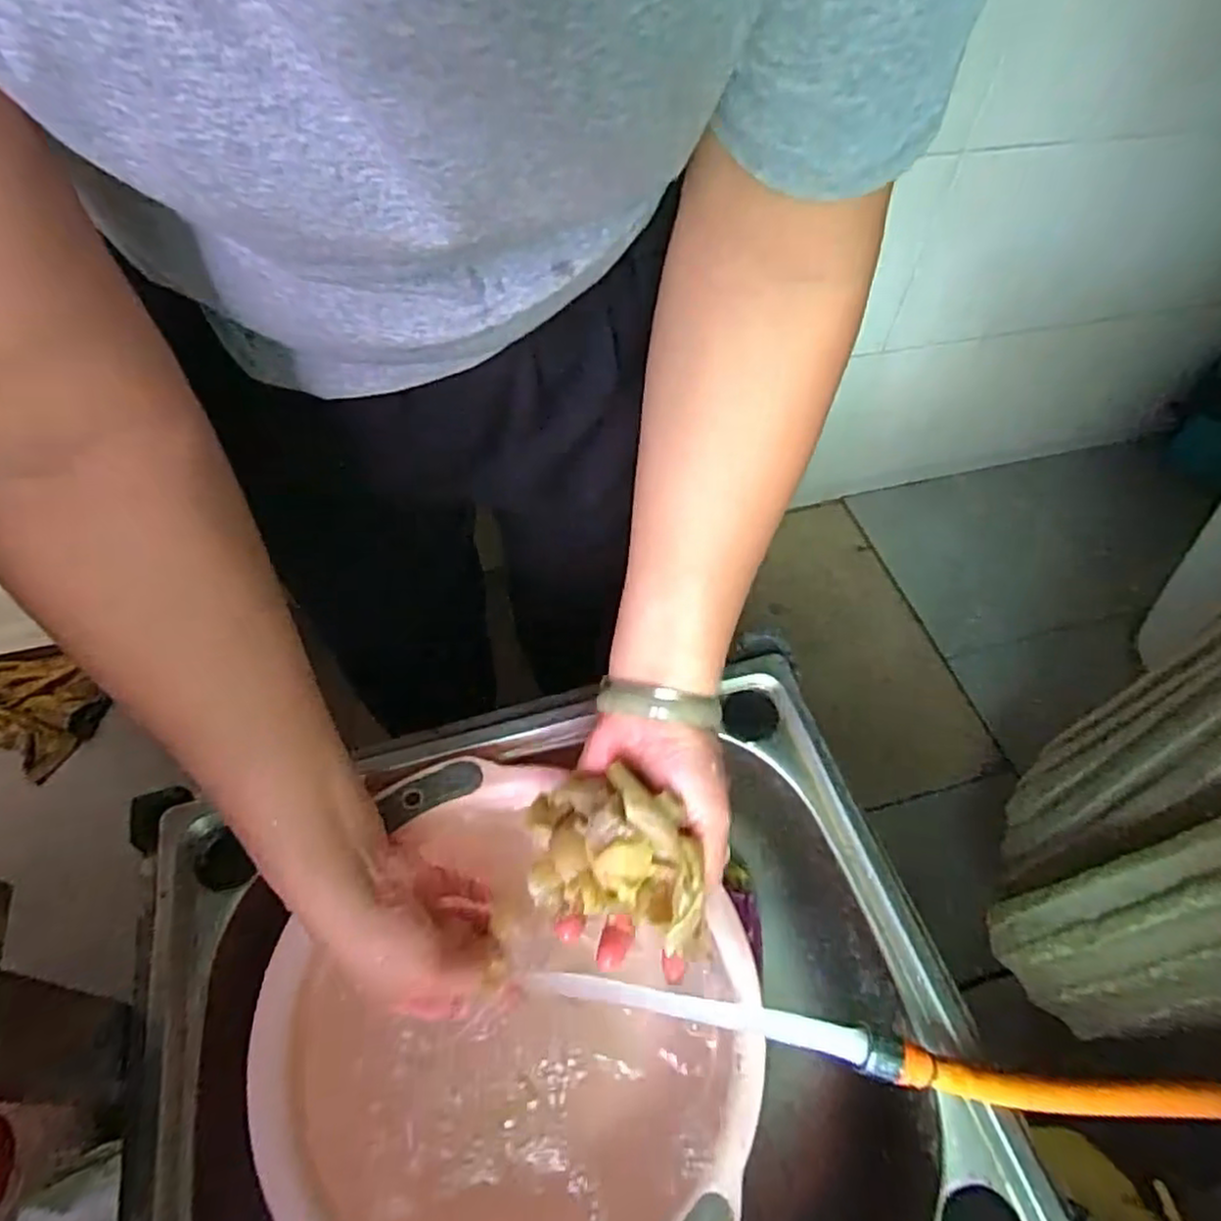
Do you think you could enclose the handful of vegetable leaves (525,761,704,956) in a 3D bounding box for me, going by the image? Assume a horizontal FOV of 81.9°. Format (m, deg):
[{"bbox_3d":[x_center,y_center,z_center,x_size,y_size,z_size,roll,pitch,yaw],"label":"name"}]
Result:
[{"bbox_3d":[0.002,0.128,0.370,0.100,0.057,0.060,16,56,9],"label":"handful of vegetable leaves"}]

